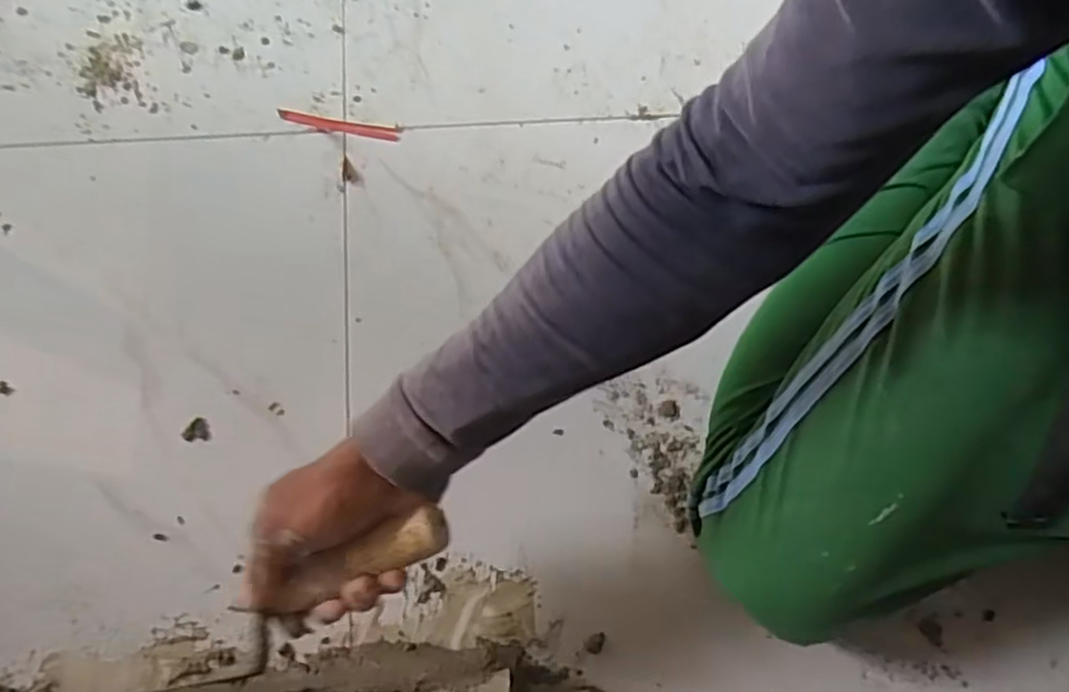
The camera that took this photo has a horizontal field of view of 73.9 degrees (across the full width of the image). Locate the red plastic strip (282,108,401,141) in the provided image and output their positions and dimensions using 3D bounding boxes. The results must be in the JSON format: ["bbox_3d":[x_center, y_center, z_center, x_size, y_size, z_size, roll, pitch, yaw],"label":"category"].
[{"bbox_3d":[-0.183,-0.207,0.664,0.113,0.005,0.015,8,75,1],"label":"red plastic strip"}]

